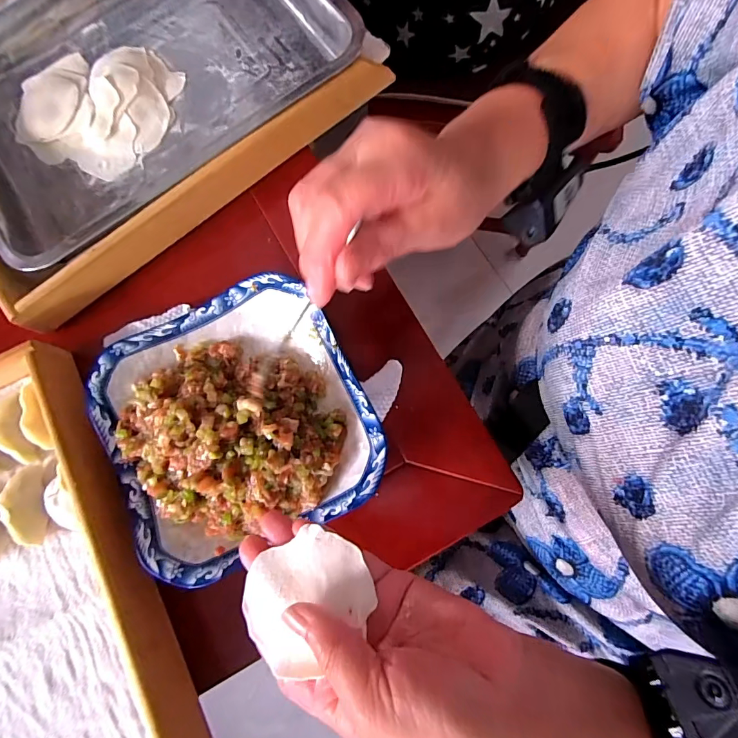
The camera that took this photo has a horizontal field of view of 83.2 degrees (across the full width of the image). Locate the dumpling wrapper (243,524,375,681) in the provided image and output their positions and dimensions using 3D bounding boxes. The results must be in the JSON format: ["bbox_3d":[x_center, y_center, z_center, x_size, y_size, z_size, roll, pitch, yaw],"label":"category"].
[{"bbox_3d":[-0.035,0.121,0.221,0.073,0.010,0.057,-43,79,0],"label":"dumpling wrapper"}]

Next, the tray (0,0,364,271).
[{"bbox_3d":[-0.204,-0.262,0.368,0.338,0.048,0.265,-36,80,-5],"label":"tray"}]

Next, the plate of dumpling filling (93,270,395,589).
[{"bbox_3d":[-0.089,0.032,0.301,0.202,0.055,0.184,-27,80,-4],"label":"plate of dumpling filling"}]

